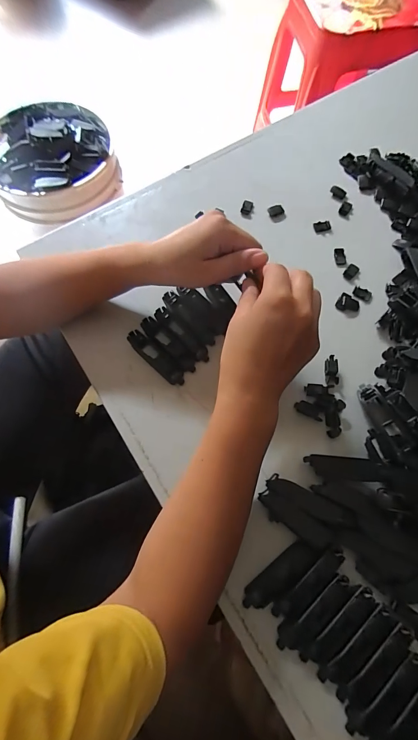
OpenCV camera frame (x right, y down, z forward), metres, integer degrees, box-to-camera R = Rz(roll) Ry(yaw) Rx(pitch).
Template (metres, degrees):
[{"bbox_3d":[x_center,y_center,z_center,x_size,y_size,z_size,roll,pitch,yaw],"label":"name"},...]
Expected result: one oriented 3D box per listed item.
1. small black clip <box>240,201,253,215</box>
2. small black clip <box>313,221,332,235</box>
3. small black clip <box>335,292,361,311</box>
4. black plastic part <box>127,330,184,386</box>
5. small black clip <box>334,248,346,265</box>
[{"bbox_3d":[0.048,-0.203,0.418,0.013,0.008,0.015,19,73,7],"label":"small black clip"},{"bbox_3d":[0.139,-0.176,0.409,0.020,0.004,0.014,-10,72,-3],"label":"small black clip"},{"bbox_3d":[0.157,-0.075,0.373,0.024,0.005,0.019,30,74,10],"label":"small black clip"},{"bbox_3d":[-0.056,-0.013,0.349,0.075,0.015,0.018,41,76,13],"label":"black plastic part"},{"bbox_3d":[0.155,-0.135,0.394,0.011,0.005,0.022,-8,71,-2],"label":"small black clip"}]

